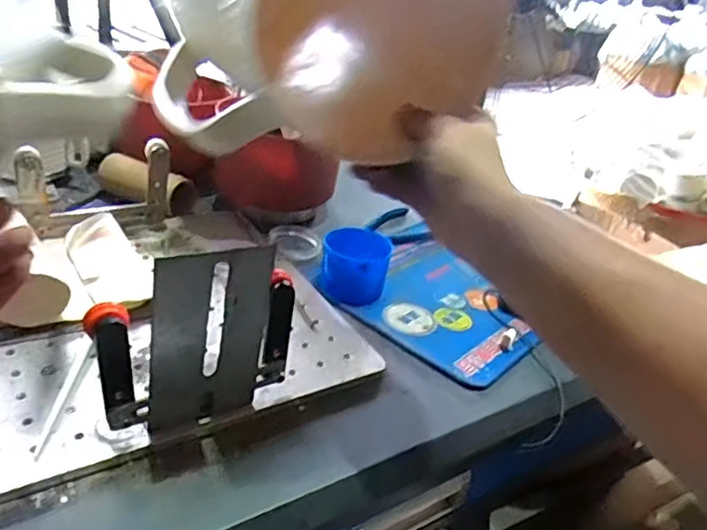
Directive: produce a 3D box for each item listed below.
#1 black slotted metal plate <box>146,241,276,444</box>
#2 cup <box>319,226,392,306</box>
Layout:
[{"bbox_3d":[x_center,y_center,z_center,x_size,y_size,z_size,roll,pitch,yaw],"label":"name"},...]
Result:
[{"bbox_3d":[-0.088,0.052,0.369,0.070,0.133,0.009,-7,33,-30],"label":"black slotted metal plate"},{"bbox_3d":[0.002,0.000,0.567,0.062,0.051,0.058,6,29,-3],"label":"cup"}]

